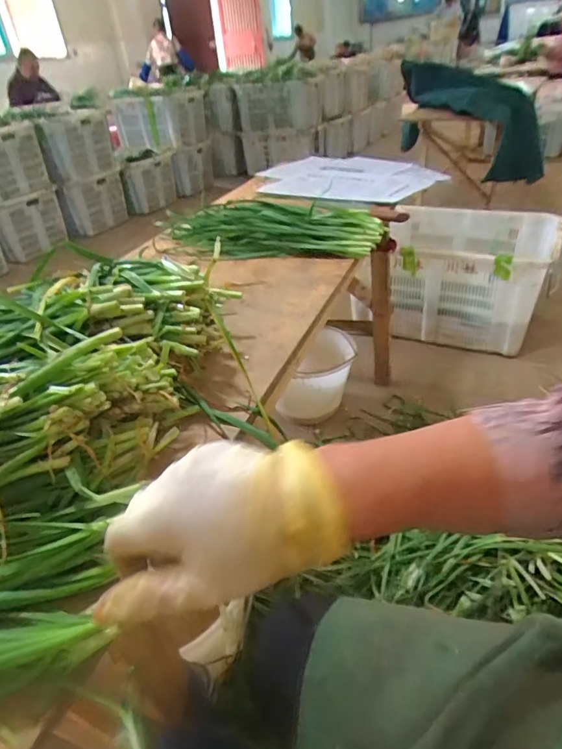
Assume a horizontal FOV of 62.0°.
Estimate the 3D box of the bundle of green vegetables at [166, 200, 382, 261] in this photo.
[{"bbox_3d":[-0.031,-0.296,0.946,0.452,0.044,0.246,10,38,23],"label":"bundle of green vegetables"}]

